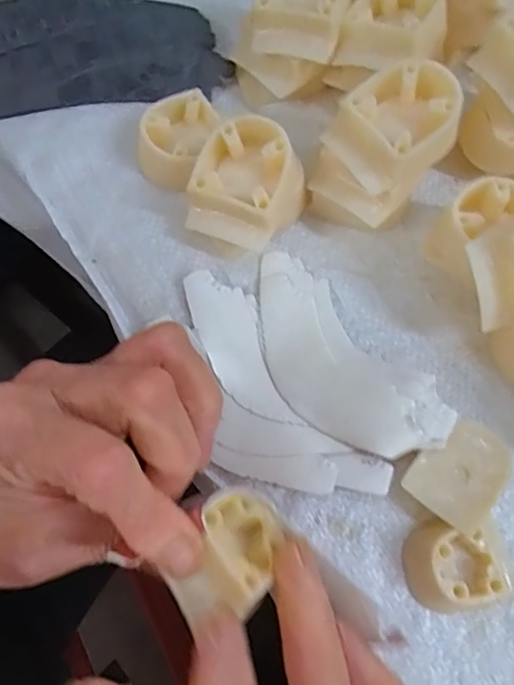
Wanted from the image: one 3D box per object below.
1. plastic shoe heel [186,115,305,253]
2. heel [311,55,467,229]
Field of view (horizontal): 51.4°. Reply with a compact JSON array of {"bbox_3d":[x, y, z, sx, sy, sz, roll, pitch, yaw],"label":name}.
[{"bbox_3d":[-0.007,-0.077,0.275,0.050,0.045,0.055,0,71,0],"label":"plastic shoe heel"},{"bbox_3d":[0.065,-0.097,0.276,0.053,0.063,0.063,38,75,11],"label":"heel"}]

